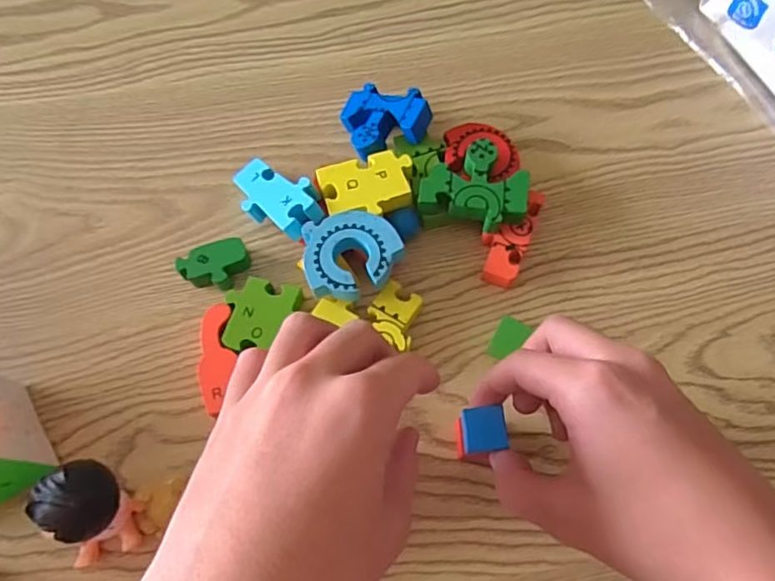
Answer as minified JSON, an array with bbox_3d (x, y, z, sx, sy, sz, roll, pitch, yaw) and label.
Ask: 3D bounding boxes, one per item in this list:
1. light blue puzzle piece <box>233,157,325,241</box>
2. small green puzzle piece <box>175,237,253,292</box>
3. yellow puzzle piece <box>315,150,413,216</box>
[{"bbox_3d":[-0.067,-0.056,0.355,0.066,0.015,0.034,35,73,27],"label":"light blue puzzle piece"},{"bbox_3d":[-0.102,-0.013,0.355,0.041,0.017,0.027,-23,70,-8],"label":"small green puzzle piece"},{"bbox_3d":[-0.012,-0.062,0.354,0.054,0.012,0.038,-14,67,-4],"label":"yellow puzzle piece"}]

